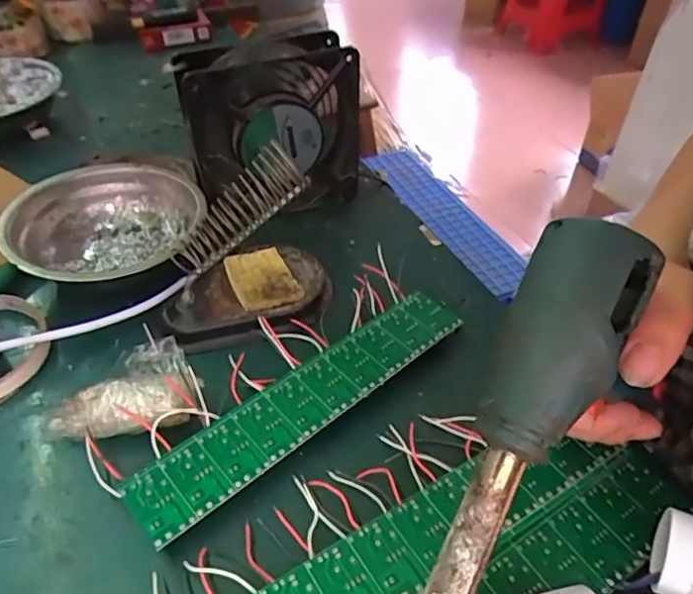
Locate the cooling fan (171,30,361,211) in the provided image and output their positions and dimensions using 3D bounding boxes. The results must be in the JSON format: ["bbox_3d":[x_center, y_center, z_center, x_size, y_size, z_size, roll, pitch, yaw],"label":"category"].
[{"bbox_3d":[-0.051,-0.122,0.391,0.118,0.105,0.042,-16,45,-17],"label":"cooling fan"}]

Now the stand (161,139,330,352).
[{"bbox_3d":[-0.059,-0.033,0.328,0.098,0.086,0.079,-4,43,-5],"label":"stand"}]

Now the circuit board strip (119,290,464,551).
[{"bbox_3d":[-0.017,0.054,0.301,0.201,0.013,0.038,-31,52,-30],"label":"circuit board strip"}]

